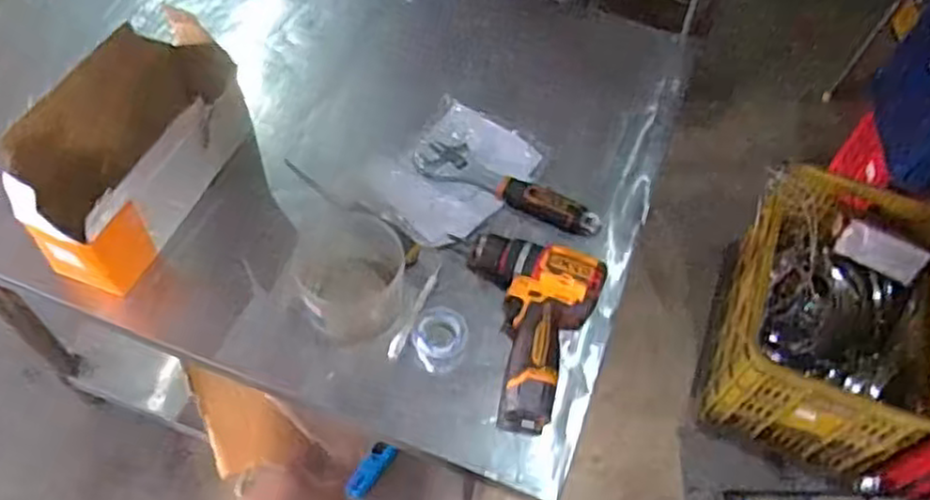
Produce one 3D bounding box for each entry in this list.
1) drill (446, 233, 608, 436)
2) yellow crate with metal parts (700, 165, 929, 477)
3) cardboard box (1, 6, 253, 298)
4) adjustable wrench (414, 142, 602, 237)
[{"bbox_3d":[0.051,0.081,0.795,0.178,0.058,0.211,16,57,7],"label":"drill"},{"bbox_3d":[0.740,0.107,1.467,0.346,0.267,0.561,18,57,8],"label":"yellow crate with metal parts"},{"bbox_3d":[-0.369,-0.114,0.845,0.130,0.173,0.312,22,58,11],"label":"cardboard box"},{"bbox_3d":[0.053,-0.083,0.917,0.251,0.027,0.053,25,58,12],"label":"adjustable wrench"}]

